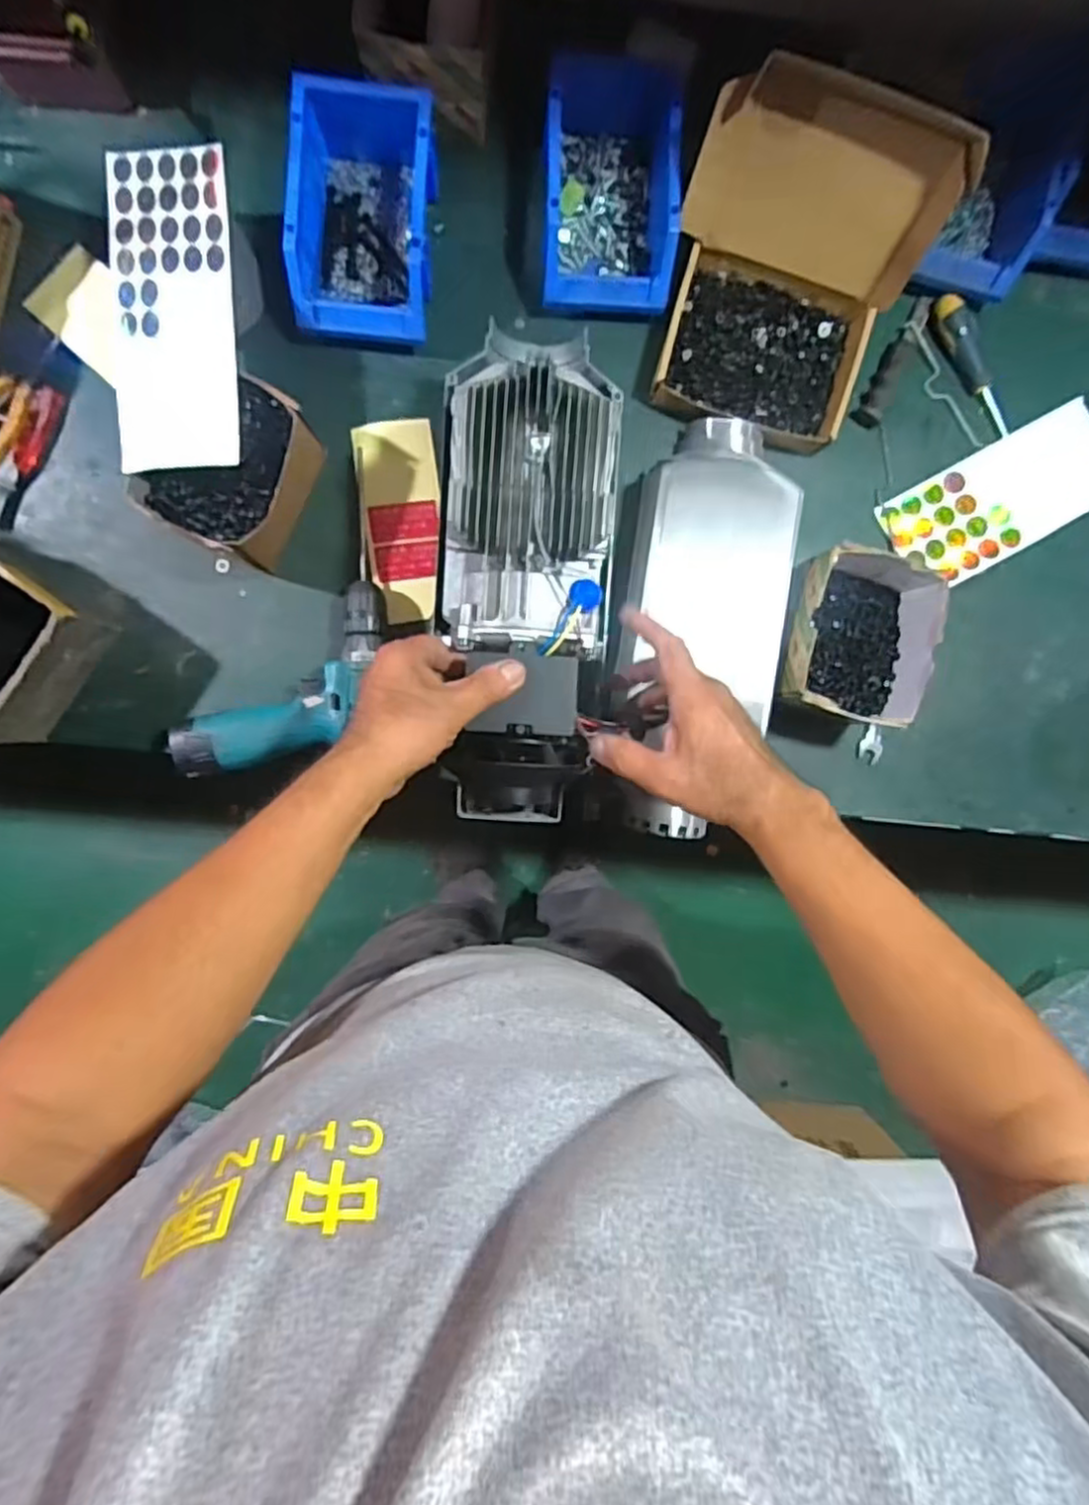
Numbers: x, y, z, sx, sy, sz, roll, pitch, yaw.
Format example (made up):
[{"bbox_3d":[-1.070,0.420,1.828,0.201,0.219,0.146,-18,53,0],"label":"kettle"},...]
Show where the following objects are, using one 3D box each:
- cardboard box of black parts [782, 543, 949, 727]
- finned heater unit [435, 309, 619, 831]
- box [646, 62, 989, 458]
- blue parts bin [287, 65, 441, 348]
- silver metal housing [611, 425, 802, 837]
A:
[{"bbox_3d":[0.280,-0.106,0.673,0.124,0.101,0.147,10,91,-4],"label":"cardboard box of black parts"},{"bbox_3d":[-0.014,-0.133,0.555,0.127,0.088,0.381,2,95,-4],"label":"finned heater unit"},{"bbox_3d":[0.207,-0.405,0.620,0.202,0.150,0.203,17,91,-4],"label":"box"},{"bbox_3d":[-0.157,-0.471,0.631,0.117,0.074,0.195,5,91,-4],"label":"blue parts bin"},{"bbox_3d":[0.146,-0.128,0.678,0.143,0.079,0.372,9,91,-4],"label":"silver metal housing"}]

